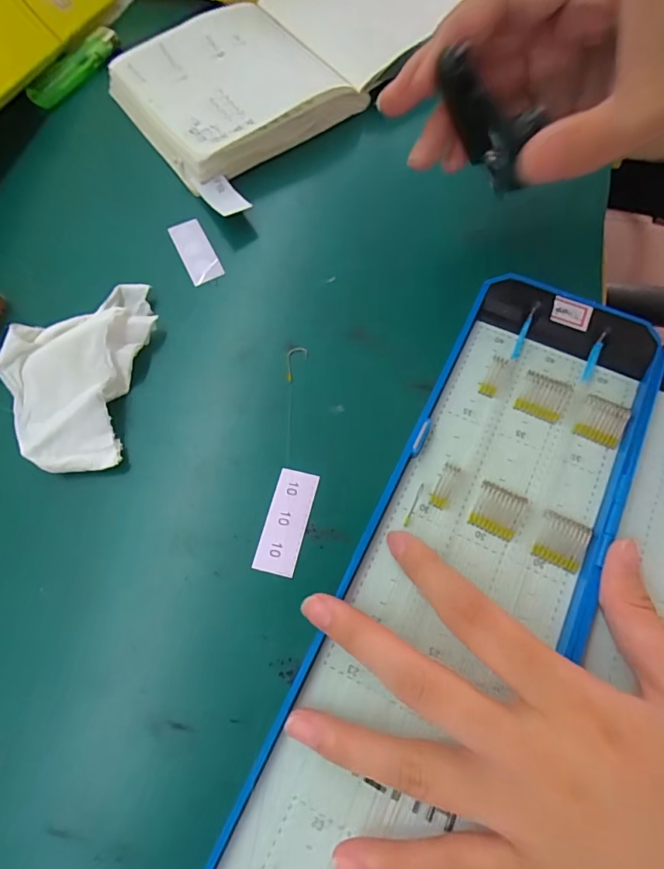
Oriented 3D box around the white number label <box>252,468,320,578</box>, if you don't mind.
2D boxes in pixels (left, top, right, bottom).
[{"bbox_3d":[-0.020,0.038,0.197,0.018,0.004,0.046,13,70,5],"label":"white number label"}]

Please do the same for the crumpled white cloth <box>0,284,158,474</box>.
[{"bbox_3d":[-0.127,-0.032,0.219,0.062,0.028,0.100,5,69,2],"label":"crumpled white cloth"}]

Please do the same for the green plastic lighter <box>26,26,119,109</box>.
[{"bbox_3d":[-0.179,-0.257,0.308,0.019,0.013,0.074,29,72,14],"label":"green plastic lighter"}]

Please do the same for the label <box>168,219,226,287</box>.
[{"bbox_3d":[-0.078,-0.106,0.255,0.018,0.004,0.046,-26,71,-7],"label":"label"}]

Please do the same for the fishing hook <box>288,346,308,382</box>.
[{"bbox_3d":[-0.018,-0.037,0.226,0.011,0.004,0.020,-3,68,2],"label":"fishing hook"}]

